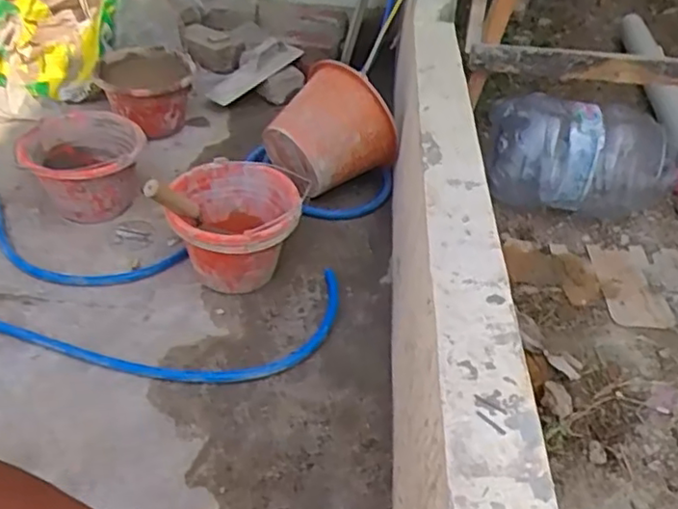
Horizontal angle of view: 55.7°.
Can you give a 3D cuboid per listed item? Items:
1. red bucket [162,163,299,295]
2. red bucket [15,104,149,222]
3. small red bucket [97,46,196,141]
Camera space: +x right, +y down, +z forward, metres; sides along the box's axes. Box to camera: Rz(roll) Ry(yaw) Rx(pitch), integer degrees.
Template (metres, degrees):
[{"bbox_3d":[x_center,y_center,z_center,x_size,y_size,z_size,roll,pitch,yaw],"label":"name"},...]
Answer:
[{"bbox_3d":[-0.194,-0.038,1.242,0.230,0.181,0.229,-1,42,-6],"label":"red bucket"},{"bbox_3d":[-0.543,-0.181,1.399,0.240,0.181,0.241,-8,43,-14],"label":"red bucket"},{"bbox_3d":[-0.492,-0.424,1.664,0.227,0.166,0.260,-8,42,-15],"label":"small red bucket"}]

